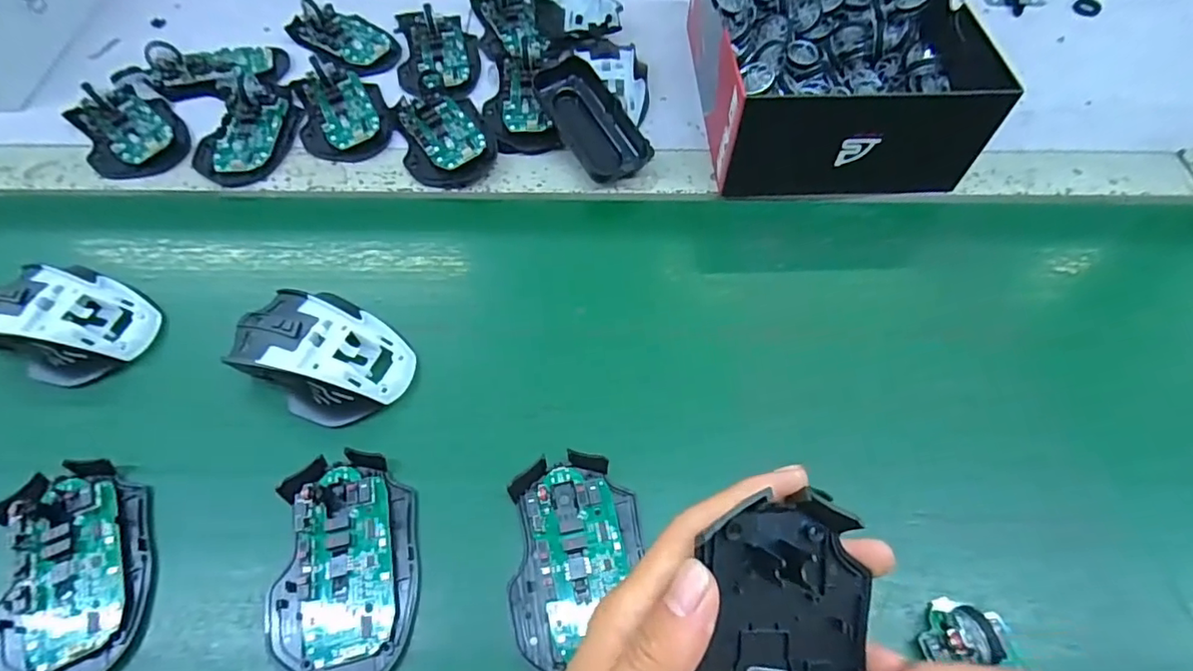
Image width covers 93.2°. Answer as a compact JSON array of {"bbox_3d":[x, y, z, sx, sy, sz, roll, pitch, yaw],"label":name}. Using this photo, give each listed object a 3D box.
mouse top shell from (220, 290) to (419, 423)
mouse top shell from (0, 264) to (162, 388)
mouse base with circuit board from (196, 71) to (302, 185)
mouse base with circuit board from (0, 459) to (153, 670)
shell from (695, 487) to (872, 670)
[{"bbox_3d":[-0.175,0.009,0.352,0.115,0.036,0.073,22,63,14],"label":"mouse top shell"},{"bbox_3d":[-0.349,-0.014,0.364,0.110,0.036,0.076,16,61,10],"label":"mouse top shell"},{"bbox_3d":[-0.294,-0.182,0.471,0.073,0.029,0.121,-4,60,-1],"label":"mouse base with circuit board"},{"bbox_3d":[-0.277,0.123,0.297,0.069,0.018,0.114,-16,61,-8],"label":"mouse base with circuit board"},{"bbox_3d":[0.061,0.112,0.188,0.066,0.009,0.113,7,83,-10],"label":"shell"}]

